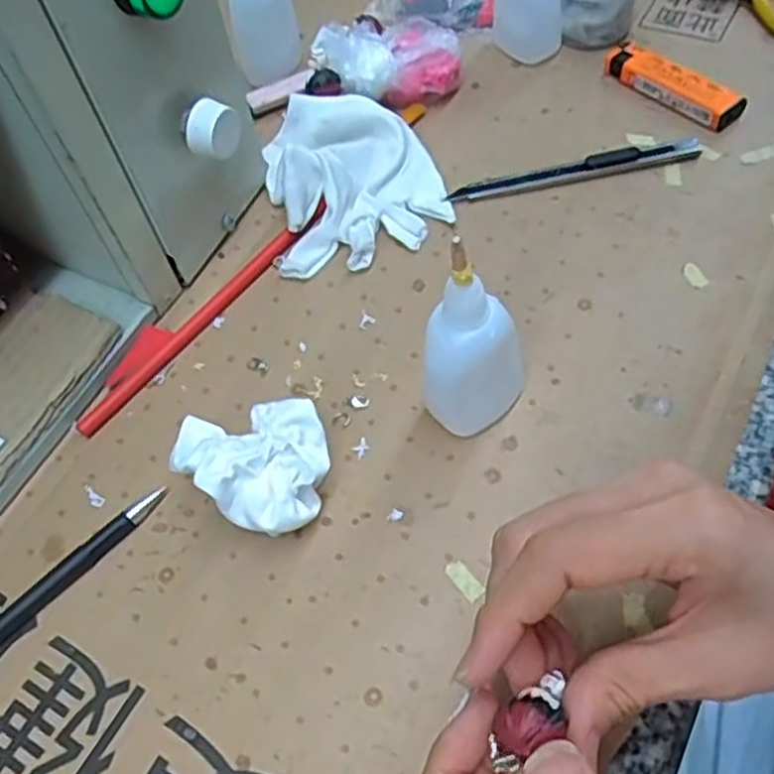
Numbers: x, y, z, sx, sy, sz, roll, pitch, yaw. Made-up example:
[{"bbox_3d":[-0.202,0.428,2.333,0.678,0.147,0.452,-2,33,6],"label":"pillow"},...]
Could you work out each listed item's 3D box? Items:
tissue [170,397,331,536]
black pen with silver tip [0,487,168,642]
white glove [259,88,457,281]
[{"bbox_3d":[-0.055,0.036,0.323,0.065,0.037,0.053,-9,57,2],"label":"tissue"},{"bbox_3d":[-0.147,0.088,0.318,0.136,0.010,0.012,-41,66,-19],"label":"black pen with silver tip"},{"bbox_3d":[-0.019,-0.116,0.415,0.090,0.020,0.114,-10,58,0],"label":"white glove"}]

